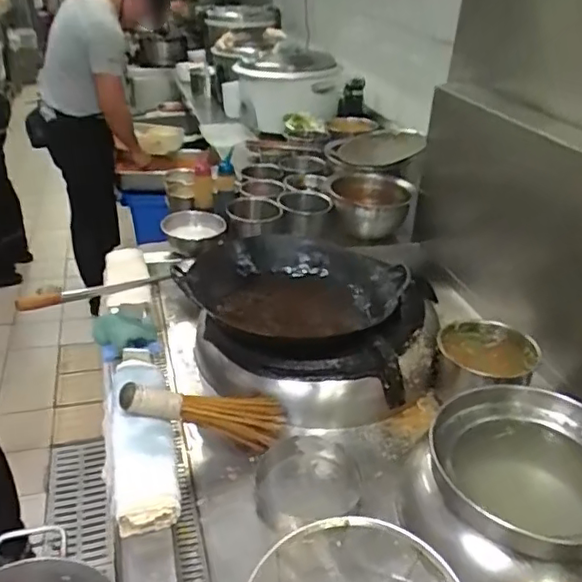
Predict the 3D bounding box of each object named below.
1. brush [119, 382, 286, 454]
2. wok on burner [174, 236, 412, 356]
[{"bbox_3d":[-0.150,0.213,1.053,0.295,0.091,0.078,14,27,-17],"label":"brush"},{"bbox_3d":[0.012,0.015,1.343,0.410,0.144,0.466,-21,38,-34],"label":"wok on burner"}]

